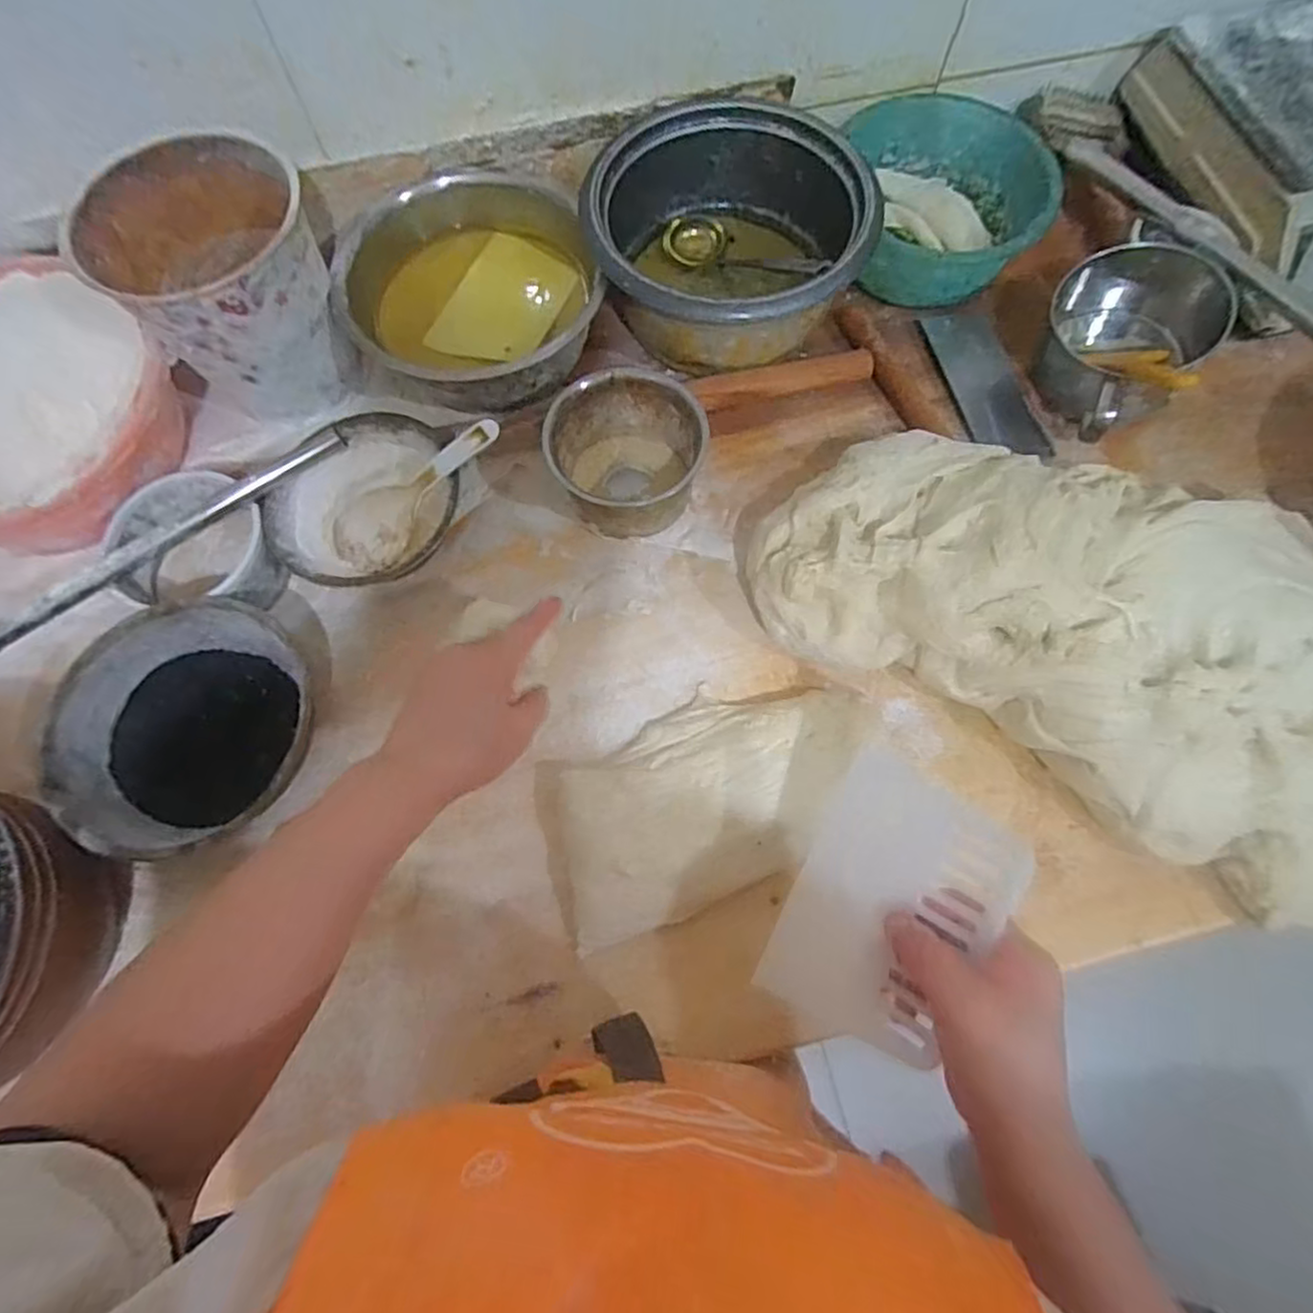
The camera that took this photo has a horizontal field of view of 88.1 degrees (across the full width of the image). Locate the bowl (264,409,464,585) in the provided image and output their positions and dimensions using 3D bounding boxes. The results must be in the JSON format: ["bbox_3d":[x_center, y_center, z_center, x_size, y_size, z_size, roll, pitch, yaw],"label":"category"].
[{"bbox_3d":[-0.243,-0.122,0.584,0.152,0.067,0.143,0,72,1],"label":"bowl"}]

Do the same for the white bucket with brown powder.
[{"bbox_3d":[-0.357,-0.313,0.591,0.169,0.166,0.154,0,72,1],"label":"white bucket with brown powder"}]

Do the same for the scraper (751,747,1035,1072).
[{"bbox_3d":[0.142,0.154,0.414,0.116,0.006,0.164,23,89,38],"label":"scraper"}]

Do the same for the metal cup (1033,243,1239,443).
[{"bbox_3d":[0.399,-0.273,0.594,0.118,0.112,0.124,0,72,1],"label":"metal cup"}]

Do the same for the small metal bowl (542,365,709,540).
[{"bbox_3d":[-0.025,-0.173,0.589,0.121,0.077,0.117,0,72,1],"label":"small metal bowl"}]

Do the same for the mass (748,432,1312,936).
[{"bbox_3d":[0.331,-0.031,0.512,0.484,0.105,0.243,31,75,10],"label":"mass"}]

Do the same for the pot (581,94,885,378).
[{"bbox_3d":[0.065,-0.381,0.641,0.252,0.114,0.220,14,73,5],"label":"pot"}]

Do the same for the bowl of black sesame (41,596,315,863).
[{"bbox_3d":[-0.357,0.056,0.529,0.190,0.073,0.185,0,72,1],"label":"bowl of black sesame"}]

